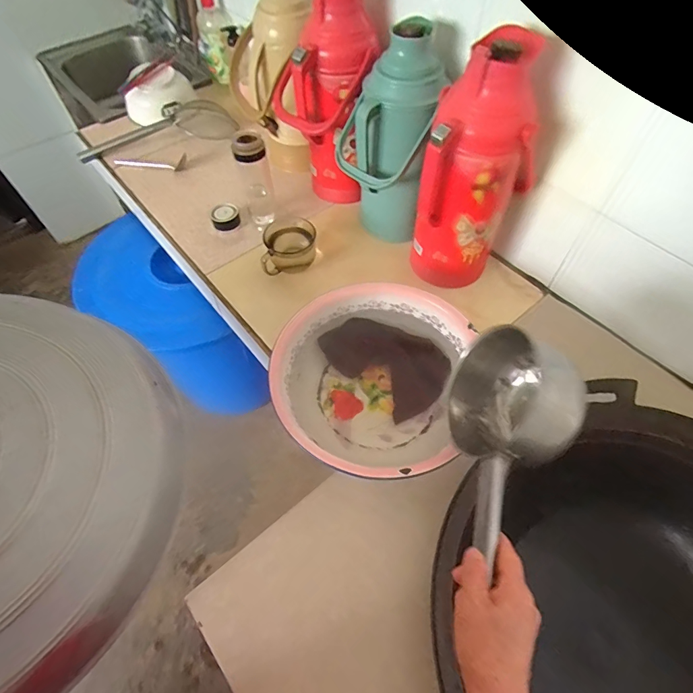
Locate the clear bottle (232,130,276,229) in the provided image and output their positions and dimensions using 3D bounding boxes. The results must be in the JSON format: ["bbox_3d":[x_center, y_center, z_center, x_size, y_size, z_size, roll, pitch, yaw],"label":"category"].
[{"bbox_3d":[-0.195,-0.362,0.894,0.068,0.202,0.081,-15,60,-7],"label":"clear bottle"}]

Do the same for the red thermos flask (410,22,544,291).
[{"bbox_3d":[0.215,-0.274,0.704,0.159,0.388,0.152,19,62,14],"label":"red thermos flask"}]

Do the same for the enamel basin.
[{"bbox_3d":[0.049,0.046,0.665,0.296,0.118,0.319,-1,59,2],"label":"enamel basin"}]

